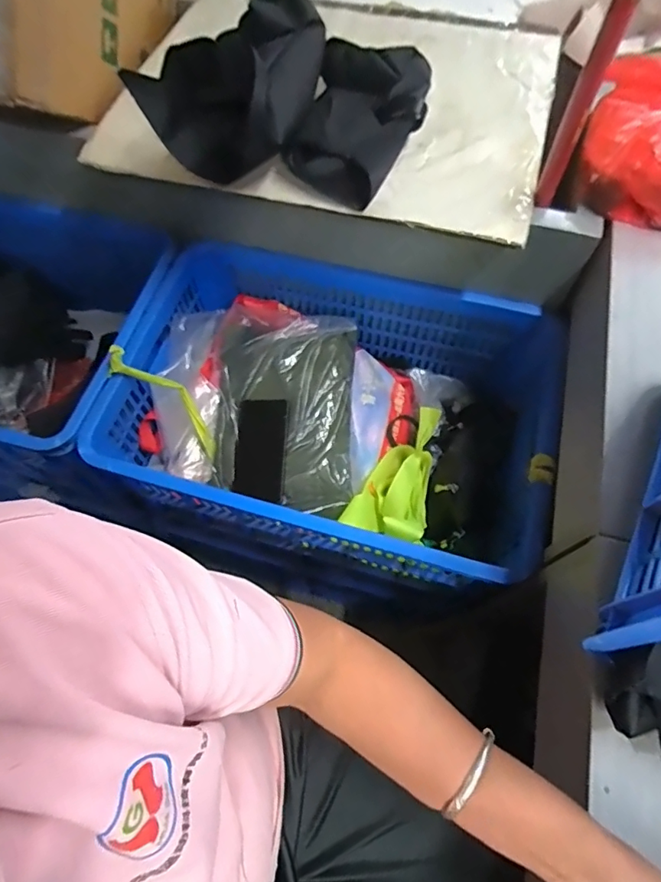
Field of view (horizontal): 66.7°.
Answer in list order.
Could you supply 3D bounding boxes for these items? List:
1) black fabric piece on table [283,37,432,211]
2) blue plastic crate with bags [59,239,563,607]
[{"bbox_3d":[0.045,-0.432,0.663,0.146,0.068,0.254,19,66,10],"label":"black fabric piece on table"},{"bbox_3d":[0.003,-0.020,0.813,0.624,0.294,0.422,11,65,6],"label":"blue plastic crate with bags"}]

